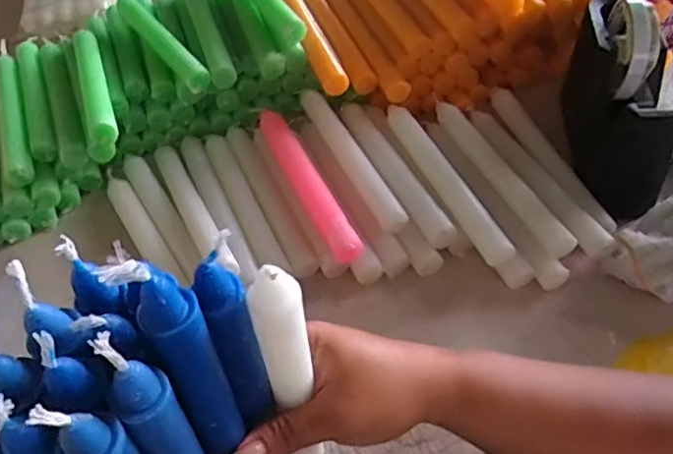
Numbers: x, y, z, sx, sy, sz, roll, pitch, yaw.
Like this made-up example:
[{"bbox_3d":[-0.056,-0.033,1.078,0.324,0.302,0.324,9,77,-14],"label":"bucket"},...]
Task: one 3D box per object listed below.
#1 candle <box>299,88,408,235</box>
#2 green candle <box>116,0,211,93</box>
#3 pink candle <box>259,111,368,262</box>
[{"bbox_3d":[0.008,-0.070,0.540,0.020,0.015,0.201,-21,50,-13],"label":"candle"},{"bbox_3d":[-0.185,-0.195,0.612,0.022,0.026,0.200,-30,53,-20],"label":"green candle"},{"bbox_3d":[-0.028,-0.041,0.523,0.022,0.025,0.197,-21,50,-13],"label":"pink candle"}]

